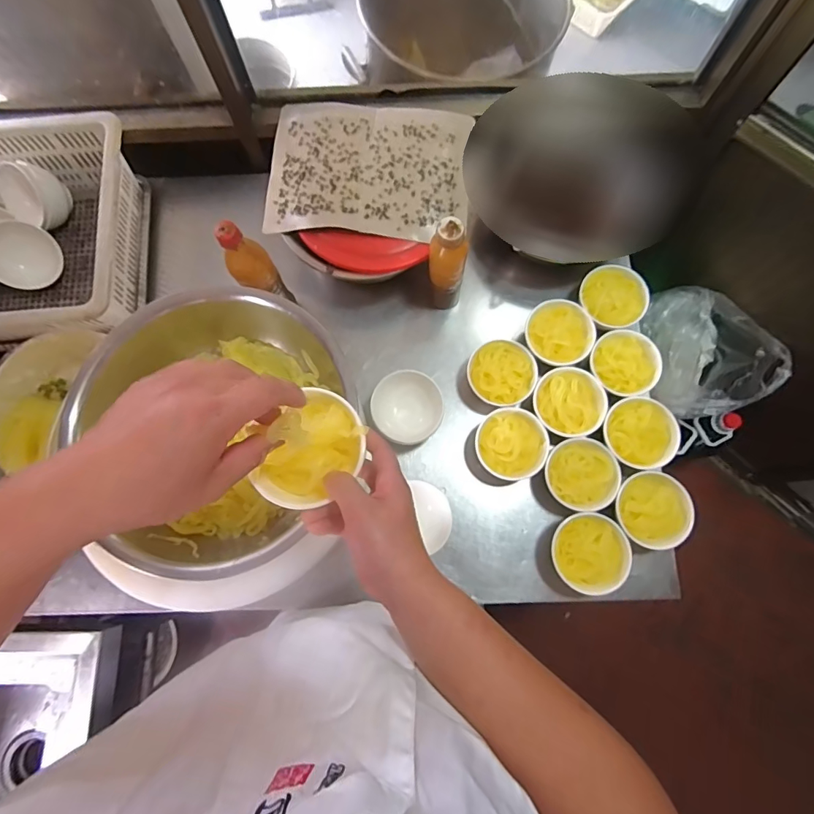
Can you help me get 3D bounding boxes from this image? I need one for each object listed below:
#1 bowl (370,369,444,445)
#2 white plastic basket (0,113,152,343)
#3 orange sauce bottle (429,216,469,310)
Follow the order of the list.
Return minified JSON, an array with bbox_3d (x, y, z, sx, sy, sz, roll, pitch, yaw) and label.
[{"bbox_3d":[0.000,0.004,0.746,0.116,0.066,0.111,0,77,1],"label":"bowl"},{"bbox_3d":[-0.730,-0.296,0.784,0.521,0.157,0.397,-3,77,0],"label":"white plastic basket"},{"bbox_3d":[0.064,-0.226,0.707,0.057,0.168,0.051,6,77,2],"label":"orange sauce bottle"}]

